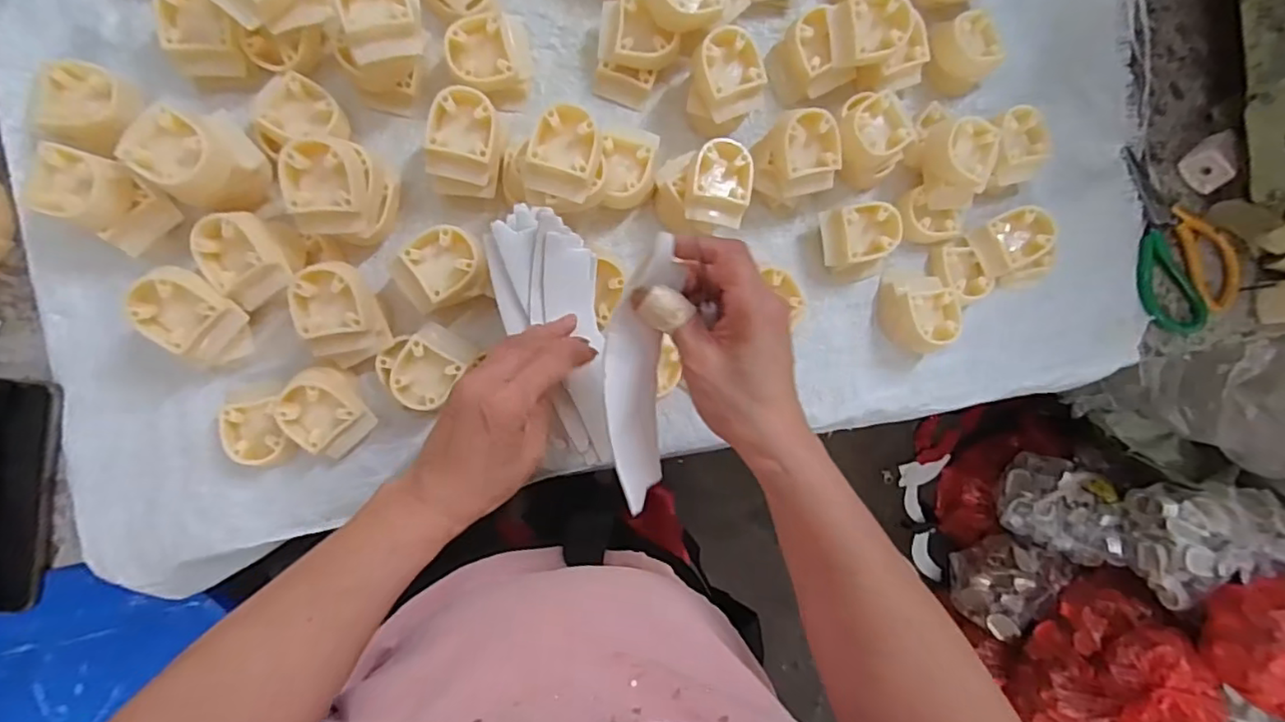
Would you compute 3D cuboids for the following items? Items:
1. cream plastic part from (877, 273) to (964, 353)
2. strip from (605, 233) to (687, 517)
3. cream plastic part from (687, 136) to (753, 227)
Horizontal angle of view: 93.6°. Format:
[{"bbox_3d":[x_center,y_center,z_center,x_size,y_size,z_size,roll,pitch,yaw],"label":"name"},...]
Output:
[{"bbox_3d":[0.240,-0.041,0.514,0.062,0.039,0.067,-1,92,-9],"label":"cream plastic part"},{"bbox_3d":[-0.002,0.008,0.334,0.037,0.022,0.150,2,107,-8],"label":"strip"},{"bbox_3d":[0.060,-0.136,0.462,0.045,0.024,0.059,10,91,-9],"label":"cream plastic part"}]

